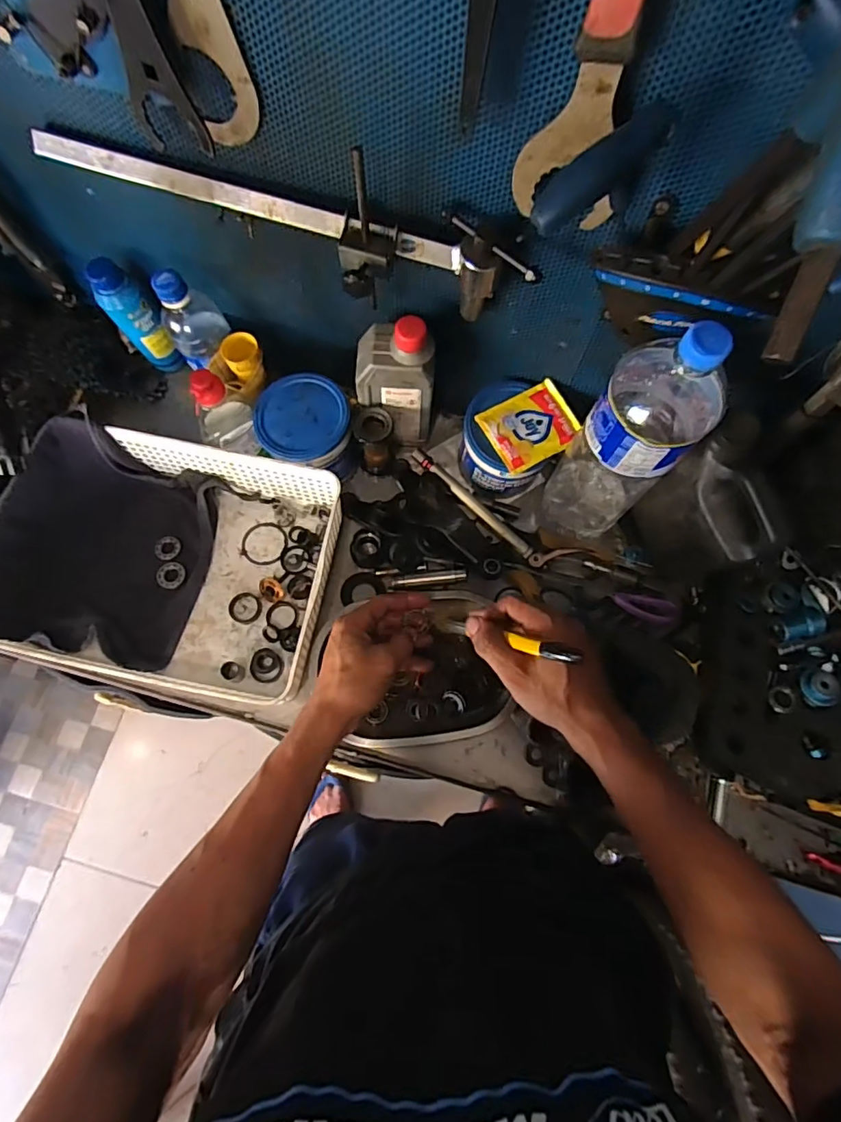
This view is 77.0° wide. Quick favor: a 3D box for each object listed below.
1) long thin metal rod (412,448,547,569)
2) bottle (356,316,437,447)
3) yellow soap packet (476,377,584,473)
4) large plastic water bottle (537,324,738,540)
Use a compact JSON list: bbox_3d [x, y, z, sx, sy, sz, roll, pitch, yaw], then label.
[{"bbox_3d":[0.068,-0.060,0.621,0.193,0.015,0.015,42,77,5],"label":"long thin metal rod"},{"bbox_3d":[-0.027,-0.191,0.575,0.078,0.175,0.049,0,73,-1],"label":"bottle"},{"bbox_3d":[0.118,-0.145,0.570,0.095,0.008,0.078,-28,75,-9],"label":"yellow soap packet"},{"bbox_3d":[0.192,-0.106,0.503,0.089,0.302,0.091,35,76,9],"label":"large plastic water bottle"}]

